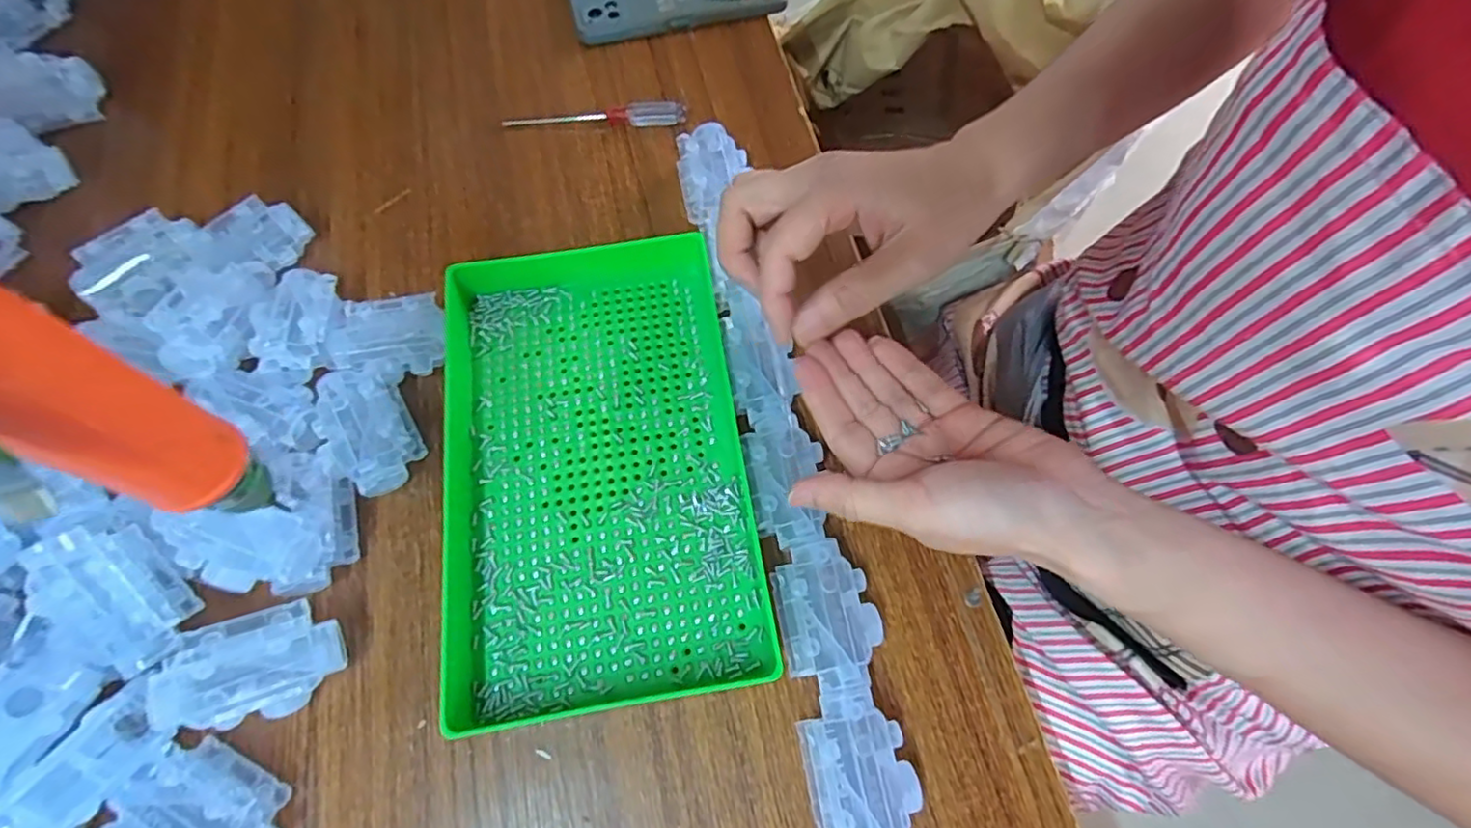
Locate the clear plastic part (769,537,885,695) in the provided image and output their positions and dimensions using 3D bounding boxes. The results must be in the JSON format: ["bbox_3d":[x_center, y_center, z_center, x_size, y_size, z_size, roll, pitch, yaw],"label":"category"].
[{"bbox_3d":[0.045,0.098,0.313,0.047,0.027,0.066,-9,67,-5],"label":"clear plastic part"}]

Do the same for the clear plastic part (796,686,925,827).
[{"bbox_3d":[0.056,0.162,0.286,0.046,0.028,0.067,-9,67,-5],"label":"clear plastic part"}]

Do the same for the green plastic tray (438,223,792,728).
[{"bbox_3d":[-0.076,0.024,0.340,0.160,0.033,0.248,-8,67,-5],"label":"green plastic tray"}]

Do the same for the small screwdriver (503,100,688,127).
[{"bbox_3d":[-0.099,-0.213,0.454,0.128,0.015,0.012,1,67,-1],"label":"small screwdriver"}]

